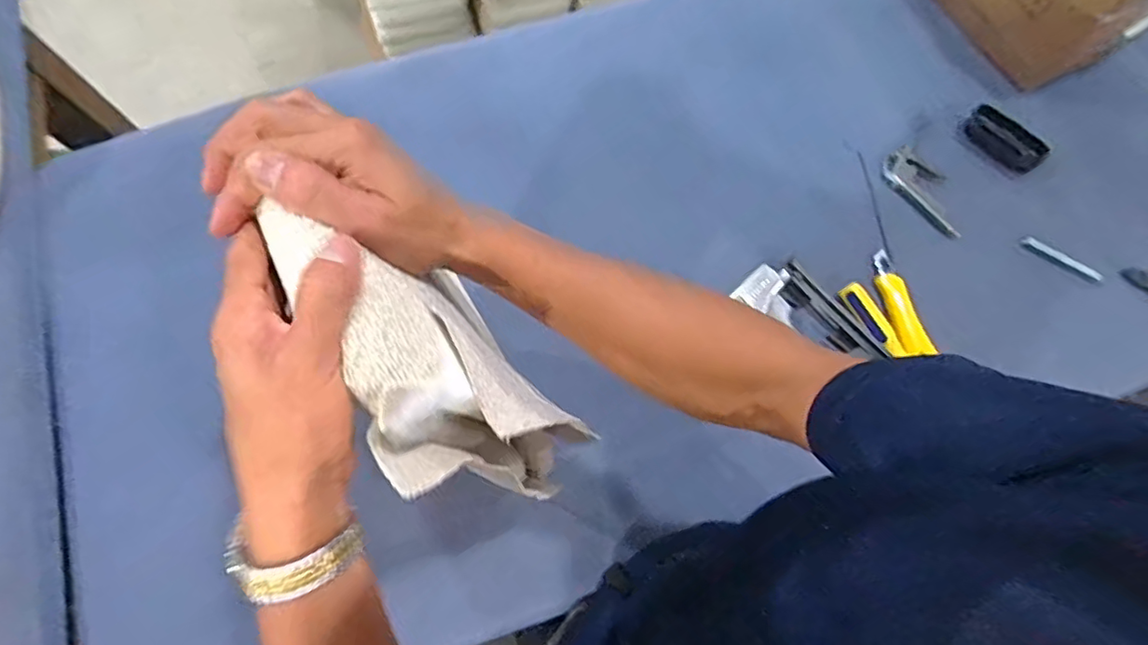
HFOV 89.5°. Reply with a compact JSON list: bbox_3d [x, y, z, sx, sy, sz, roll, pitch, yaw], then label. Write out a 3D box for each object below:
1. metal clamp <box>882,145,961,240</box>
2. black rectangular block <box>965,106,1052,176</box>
[{"bbox_3d":[0.480,-0.177,0.789,0.055,0.029,0.138,-36,78,-12],"label":"metal clamp"},{"bbox_3d":[0.593,-0.251,0.797,0.111,0.029,0.048,35,75,8],"label":"black rectangular block"}]

